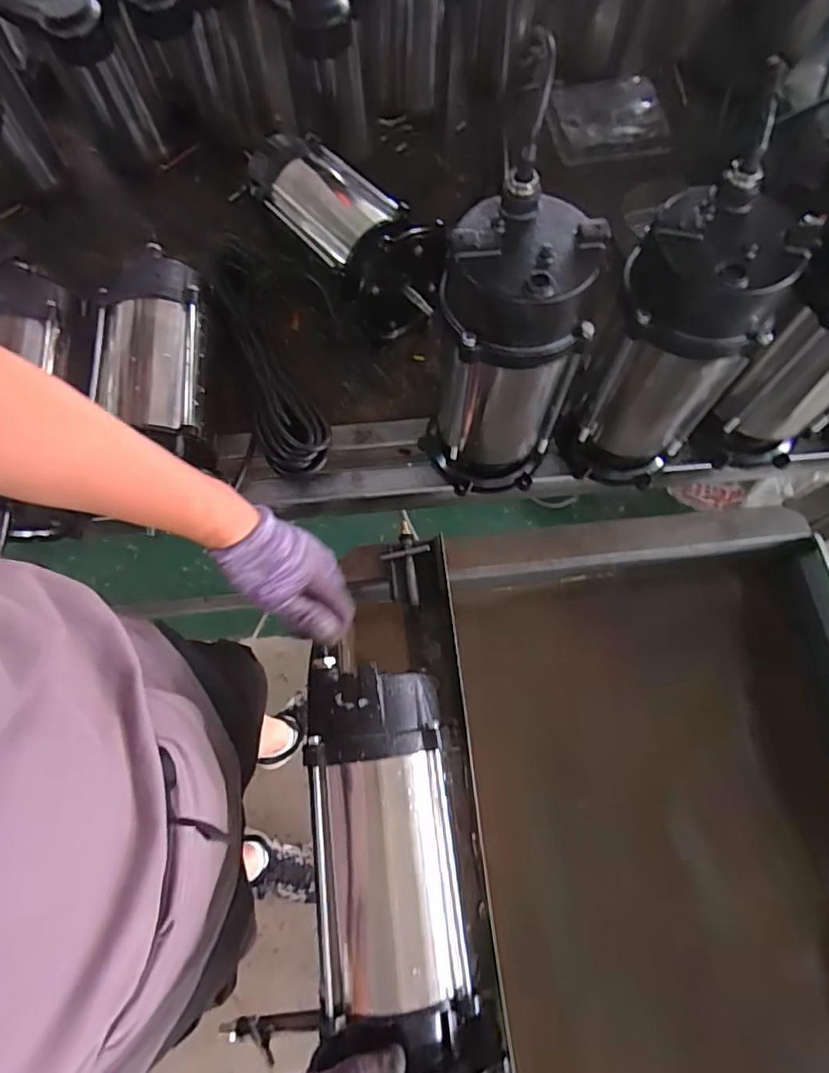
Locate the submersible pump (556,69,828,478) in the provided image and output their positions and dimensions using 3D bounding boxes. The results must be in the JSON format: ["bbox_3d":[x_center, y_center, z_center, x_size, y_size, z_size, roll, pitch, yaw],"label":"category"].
[{"bbox_3d":[0.241,-0.168,0.531,0.122,0.284,0.126,35,73,12],"label":"submersible pump"}]

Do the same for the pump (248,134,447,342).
[{"bbox_3d":[-0.093,-0.382,0.682,0.113,0.121,0.325,-39,74,-13],"label":"pump"}]

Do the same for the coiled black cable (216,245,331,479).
[{"bbox_3d":[-0.190,-0.226,0.683,0.073,0.056,0.360,-21,71,-8],"label":"coiled black cable"}]

